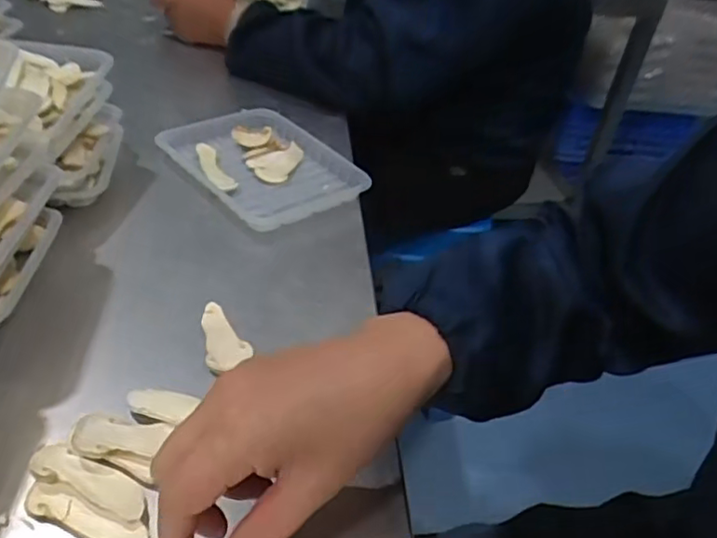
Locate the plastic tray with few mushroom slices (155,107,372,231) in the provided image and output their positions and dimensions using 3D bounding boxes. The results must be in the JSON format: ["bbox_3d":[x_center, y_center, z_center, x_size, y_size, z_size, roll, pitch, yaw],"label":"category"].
[{"bbox_3d":[-0.090,-0.106,0.601,0.141,0.021,0.194,-25,48,-34],"label":"plastic tray with few mushroom slices"}]

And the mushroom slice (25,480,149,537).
[{"bbox_3d":[-0.138,0.126,0.313,0.069,0.004,0.017,16,55,13],"label":"mushroom slice"}]

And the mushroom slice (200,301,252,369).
[{"bbox_3d":[-0.090,0.046,0.420,0.029,0.010,0.057,-6,40,-16],"label":"mushroom slice"}]

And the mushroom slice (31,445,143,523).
[{"bbox_3d":[-0.142,0.114,0.328,0.068,0.013,0.021,19,39,14],"label":"mushroom slice"}]

